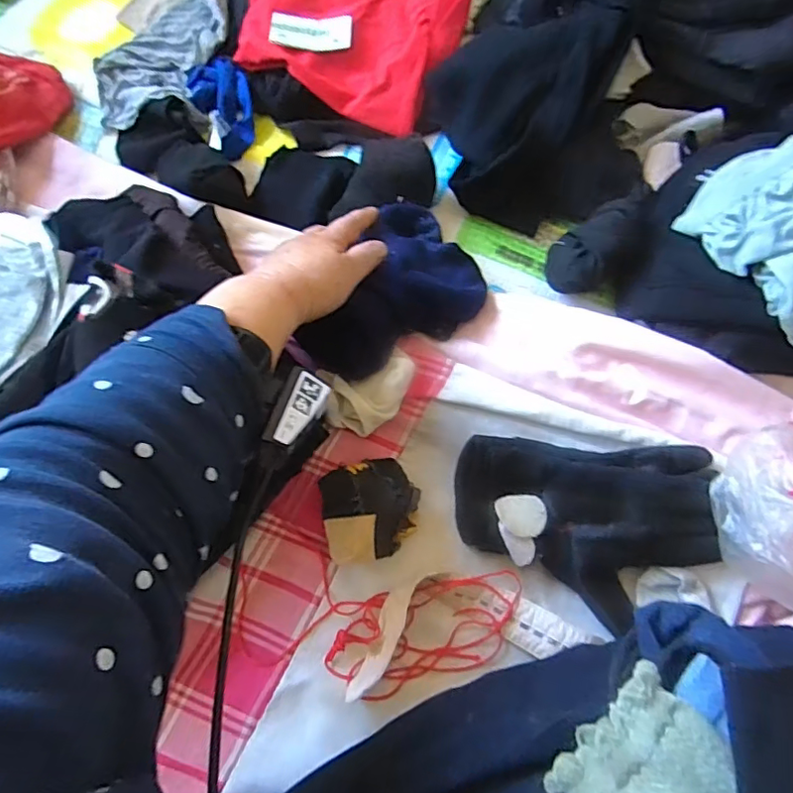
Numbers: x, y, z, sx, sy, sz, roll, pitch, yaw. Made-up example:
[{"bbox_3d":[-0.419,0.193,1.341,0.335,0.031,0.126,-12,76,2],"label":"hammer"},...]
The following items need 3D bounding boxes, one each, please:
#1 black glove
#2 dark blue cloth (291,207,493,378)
[{"bbox_3d":[0.151,0.102,0.452,0.197,0.061,0.127,3,75,0],"label":"black glove"},{"bbox_3d":[0.009,-0.091,0.499,0.118,0.044,0.176,28,76,7],"label":"dark blue cloth"}]

